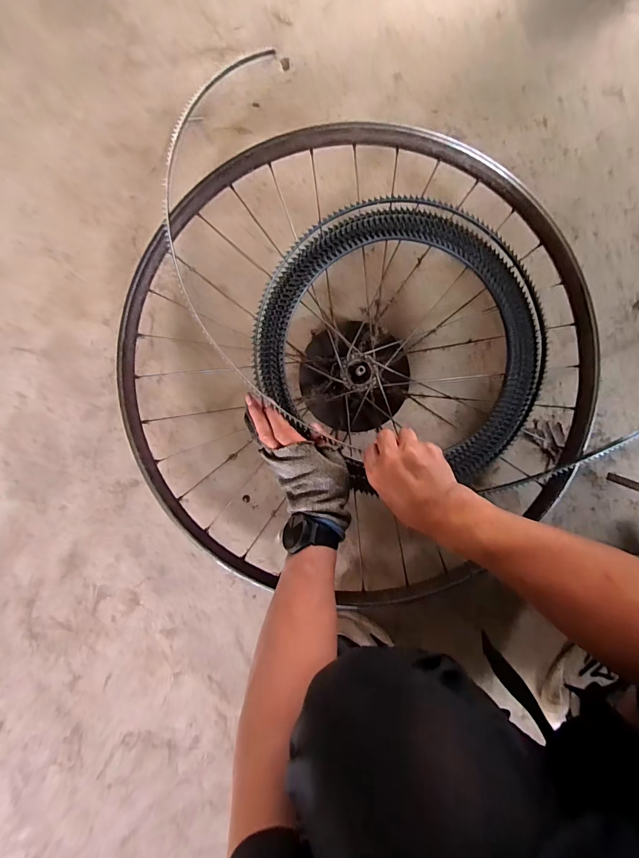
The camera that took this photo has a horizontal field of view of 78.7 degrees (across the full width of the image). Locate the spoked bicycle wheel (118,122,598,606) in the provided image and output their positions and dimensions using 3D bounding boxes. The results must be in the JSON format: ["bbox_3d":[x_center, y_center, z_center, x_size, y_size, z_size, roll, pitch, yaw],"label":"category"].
[{"bbox_3d":[0.051,-0.080,0.544,0.630,0.094,0.617,0,92,2],"label":"spoked bicycle wheel"}]

